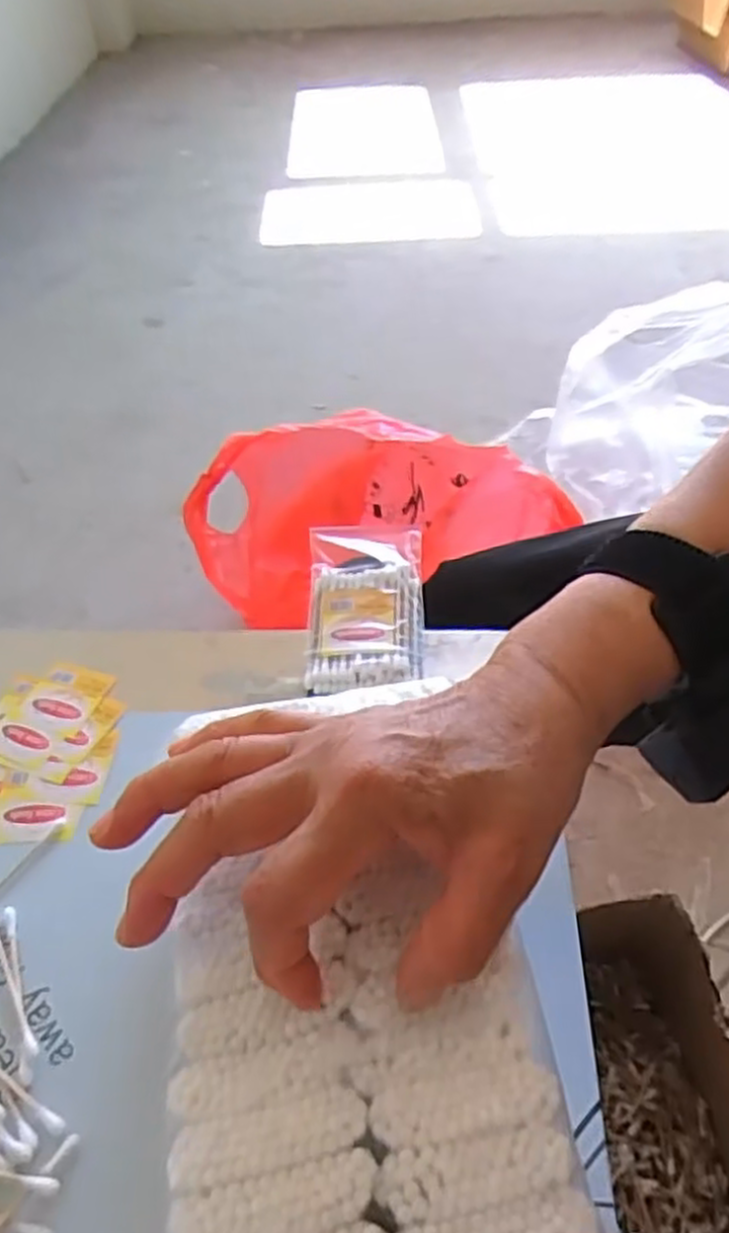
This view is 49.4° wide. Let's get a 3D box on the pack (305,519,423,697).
[{"bbox_3d":[0.001,-0.009,0.450,0.064,0.020,0.112,-1,47,1],"label":"pack"}]

